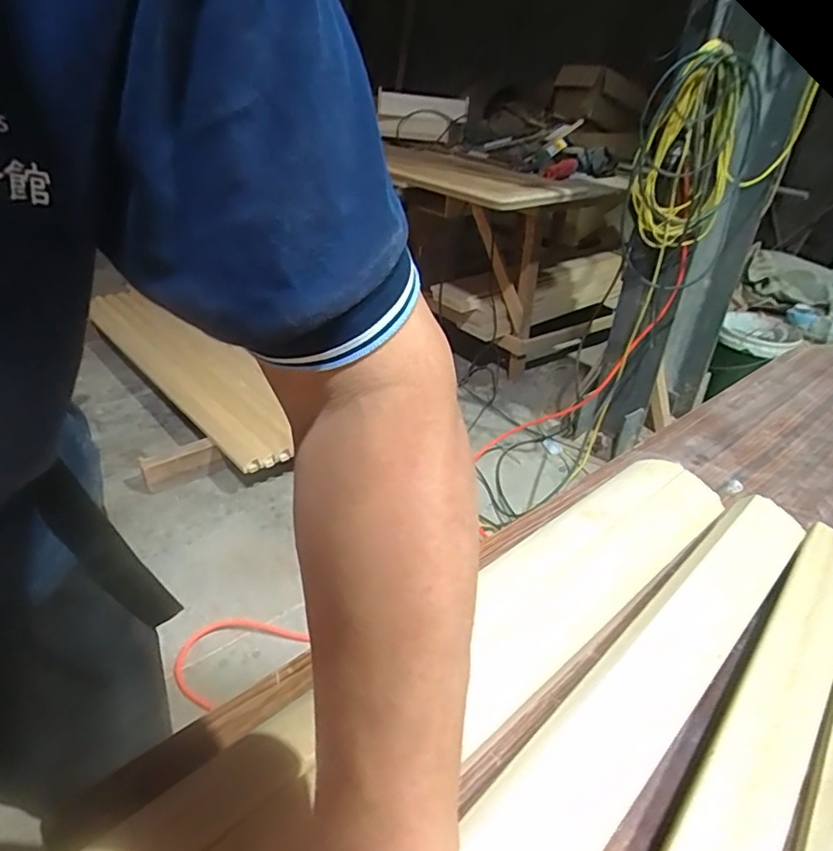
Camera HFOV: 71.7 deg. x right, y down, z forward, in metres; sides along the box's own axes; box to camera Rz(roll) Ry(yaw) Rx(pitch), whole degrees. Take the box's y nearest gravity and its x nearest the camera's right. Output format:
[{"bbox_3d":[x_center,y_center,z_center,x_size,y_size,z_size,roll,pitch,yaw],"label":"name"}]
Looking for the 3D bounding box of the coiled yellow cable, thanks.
[{"bbox_3d":[0.732,-0.743,1.572,0.235,0.473,0.180,16,33,21],"label":"coiled yellow cable"}]

